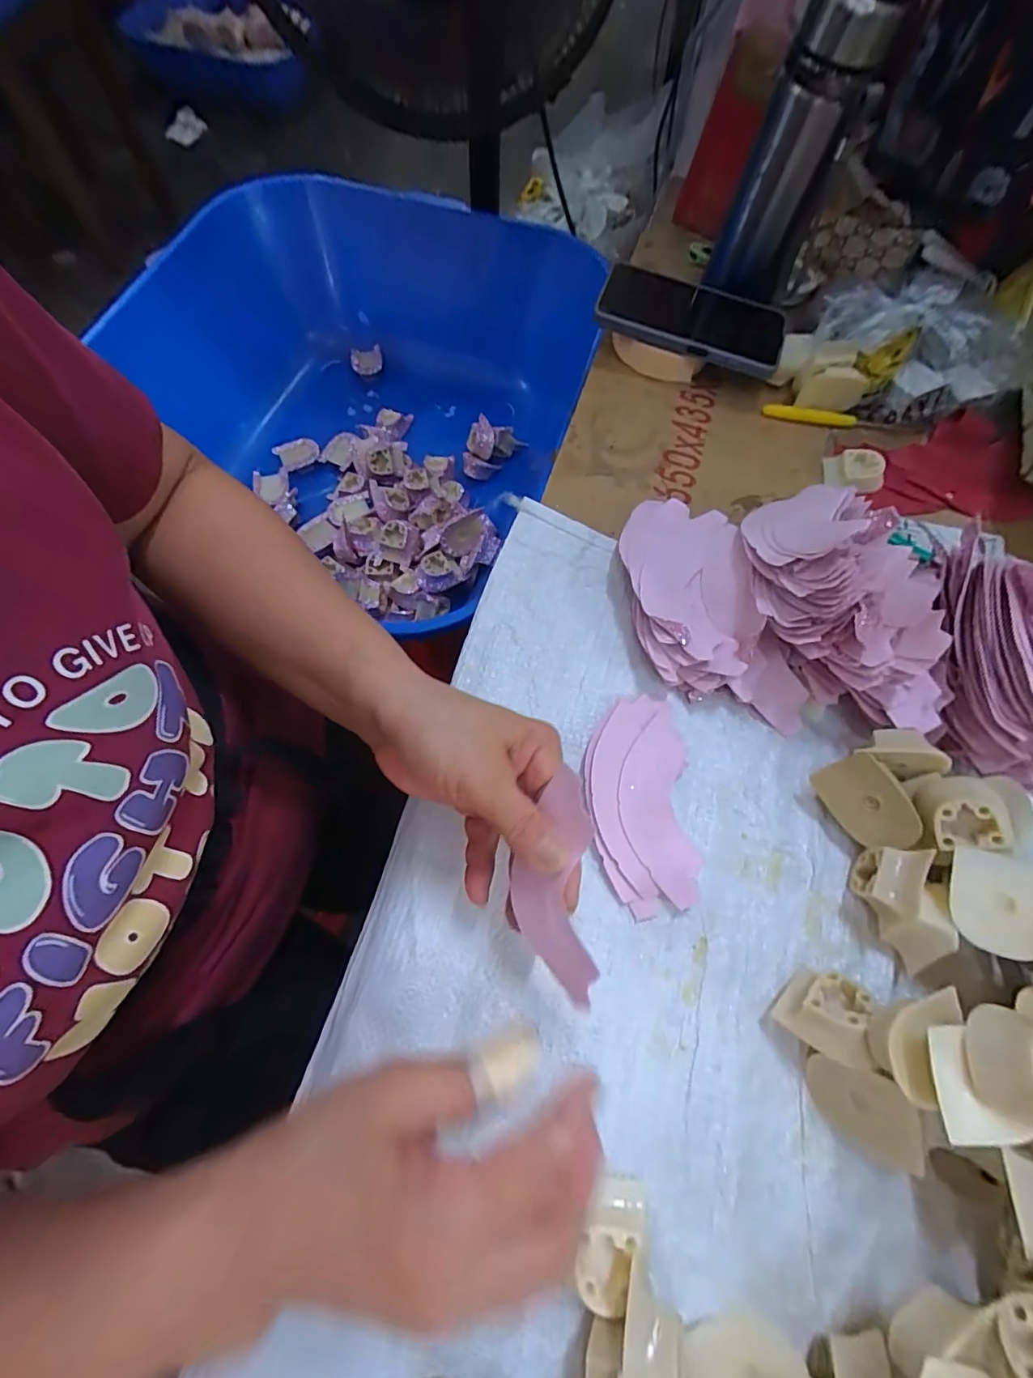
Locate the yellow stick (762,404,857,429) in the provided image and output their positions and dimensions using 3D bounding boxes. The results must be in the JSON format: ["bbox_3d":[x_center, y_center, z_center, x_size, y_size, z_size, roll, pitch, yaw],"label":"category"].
[{"bbox_3d":[0.261,-0.242,0.464,0.081,0.013,0.013,6,68,1],"label":"yellow stick"}]

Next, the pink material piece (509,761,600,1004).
[{"bbox_3d":[0.018,0.095,0.251,0.039,0.018,0.111,2,94,-1],"label":"pink material piece"}]

